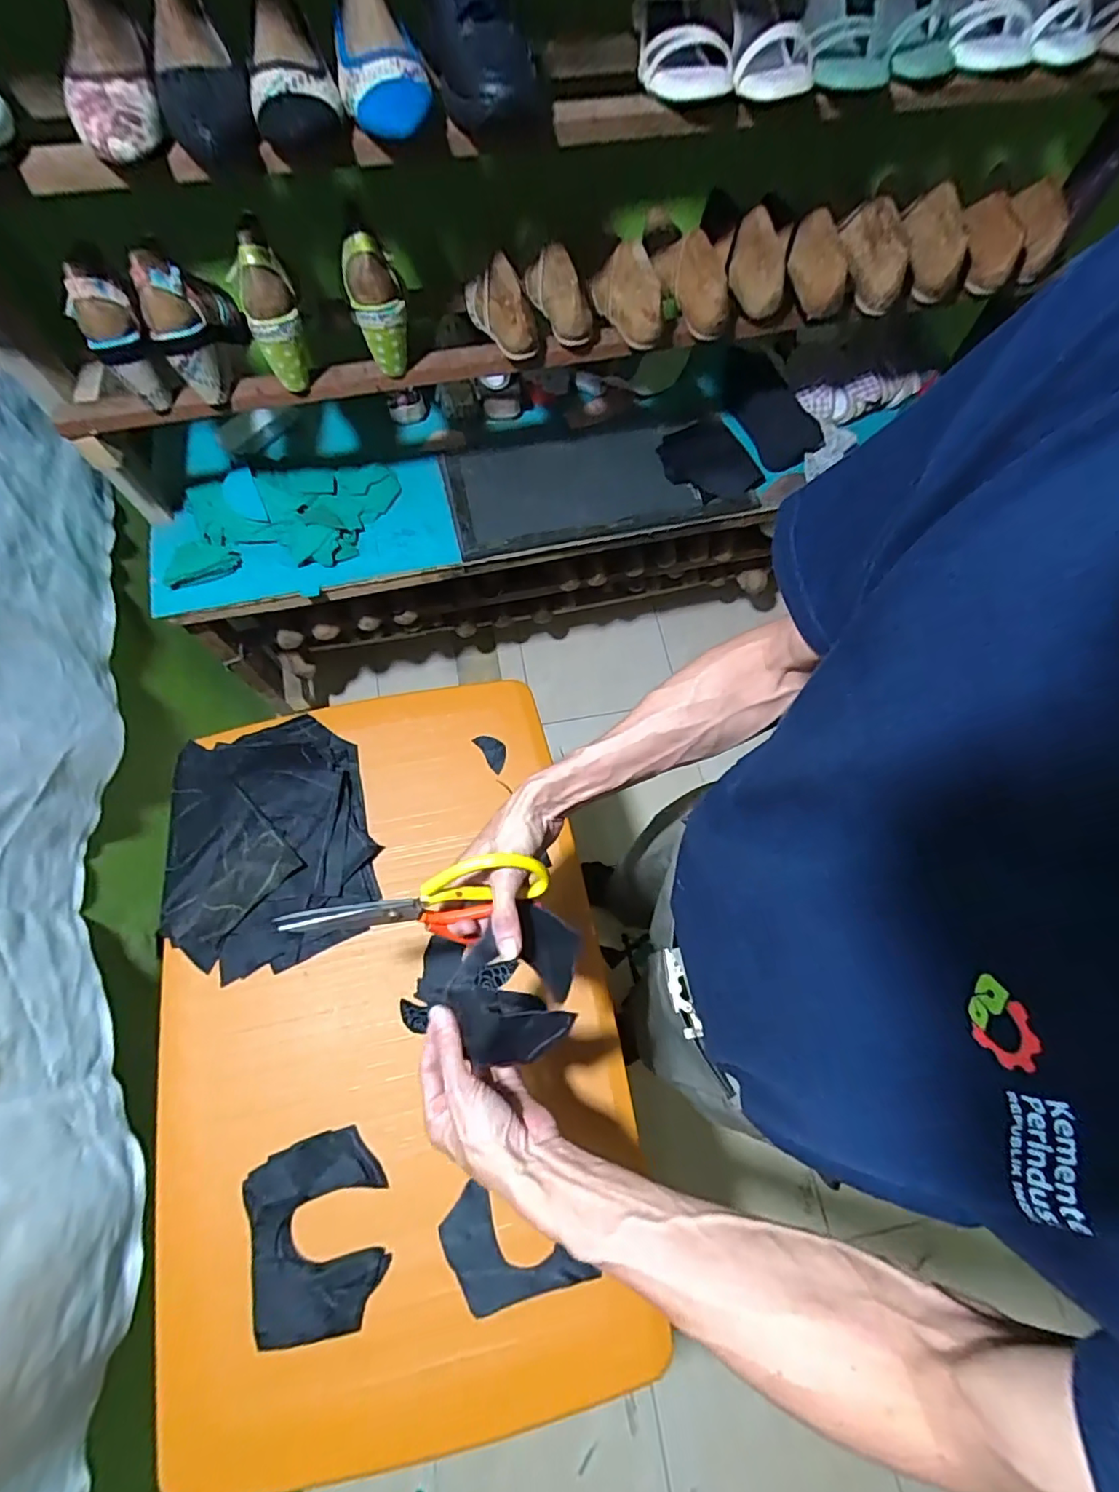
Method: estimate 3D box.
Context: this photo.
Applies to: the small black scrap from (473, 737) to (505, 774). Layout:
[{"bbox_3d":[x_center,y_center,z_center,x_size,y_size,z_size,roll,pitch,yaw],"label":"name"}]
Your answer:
[{"bbox_3d":[-0.086,0.007,0.752,0.029,0.005,0.057,-31,72,-12],"label":"small black scrap"}]

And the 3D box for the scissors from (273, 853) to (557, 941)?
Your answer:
[{"bbox_3d":[-0.115,0.134,0.483,0.209,0.080,0.016,-17,43,0],"label":"scissors"}]

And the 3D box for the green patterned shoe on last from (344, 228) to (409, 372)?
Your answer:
[{"bbox_3d":[-0.228,-0.551,0.723,0.065,0.142,0.062,-16,70,-7],"label":"green patterned shoe on last"}]

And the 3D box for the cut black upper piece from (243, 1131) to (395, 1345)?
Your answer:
[{"bbox_3d":[-0.235,0.473,0.561,0.128,0.012,0.157,-17,70,-7],"label":"cut black upper piece"}]

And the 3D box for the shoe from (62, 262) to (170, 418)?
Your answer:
[{"bbox_3d":[-0.517,-0.470,0.681,0.059,0.150,0.070,-24,51,-10],"label":"shoe"}]

